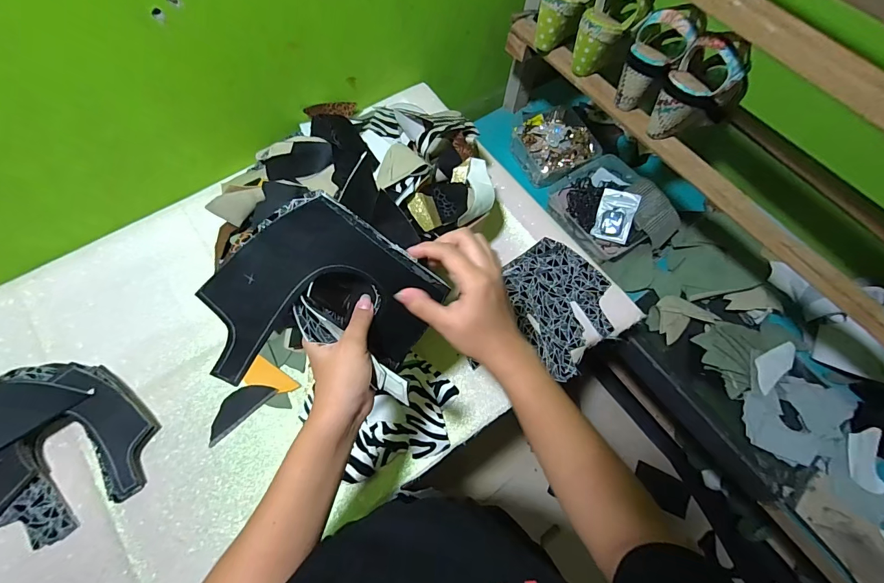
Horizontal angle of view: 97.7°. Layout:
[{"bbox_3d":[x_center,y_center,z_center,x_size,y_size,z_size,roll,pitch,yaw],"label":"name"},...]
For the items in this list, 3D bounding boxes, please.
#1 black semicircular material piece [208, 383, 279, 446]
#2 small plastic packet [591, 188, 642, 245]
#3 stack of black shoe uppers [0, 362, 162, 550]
[{"bbox_3d":[-0.292,0.166,0.551,0.042,0.006,0.103,42,71,14],"label":"black semicircular material piece"},{"bbox_3d":[0.345,-0.152,0.770,0.069,0.015,0.098,21,102,26],"label":"small plastic packet"},{"bbox_3d":[-0.492,0.197,0.501,0.192,0.066,0.210,-13,68,-8],"label":"stack of black shoe uppers"}]

